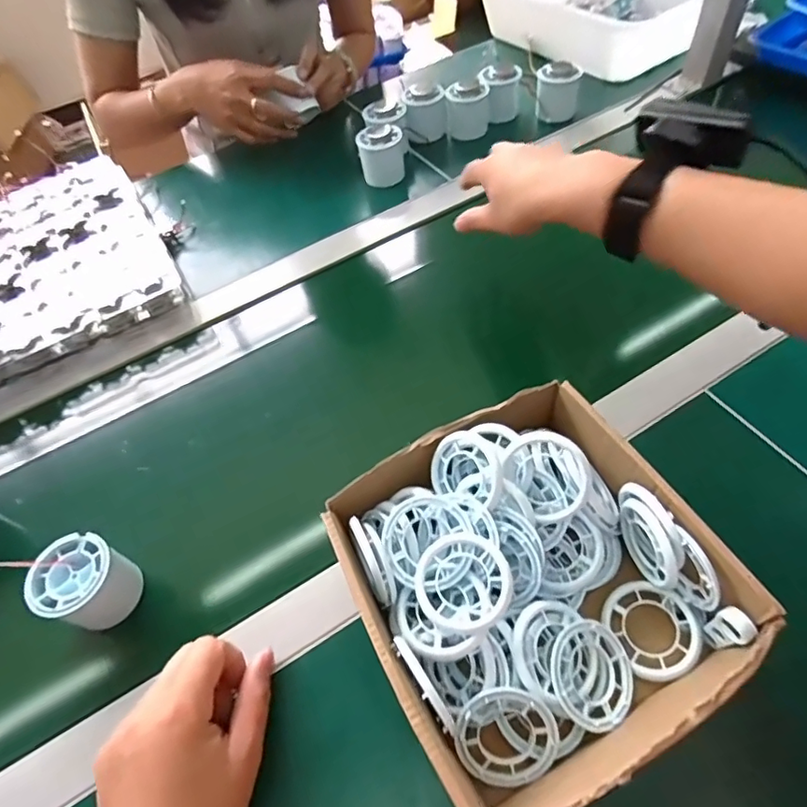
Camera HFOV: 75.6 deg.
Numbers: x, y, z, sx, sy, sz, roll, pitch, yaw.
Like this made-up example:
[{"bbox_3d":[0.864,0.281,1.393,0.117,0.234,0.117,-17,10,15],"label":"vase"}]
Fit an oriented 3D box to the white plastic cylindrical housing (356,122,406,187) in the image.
[{"bbox_3d":[-0.026,-0.312,0.648,0.054,0.057,0.054,-2,58,3],"label":"white plastic cylindrical housing"}]

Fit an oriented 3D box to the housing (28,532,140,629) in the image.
[{"bbox_3d":[-0.222,0.126,0.368,0.057,0.043,0.054,7,59,9],"label":"housing"}]

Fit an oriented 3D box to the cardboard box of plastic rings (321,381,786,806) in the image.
[{"bbox_3d":[0.076,0.108,0.326,0.200,0.070,0.213,-25,59,-11],"label":"cardboard box of plastic rings"}]

